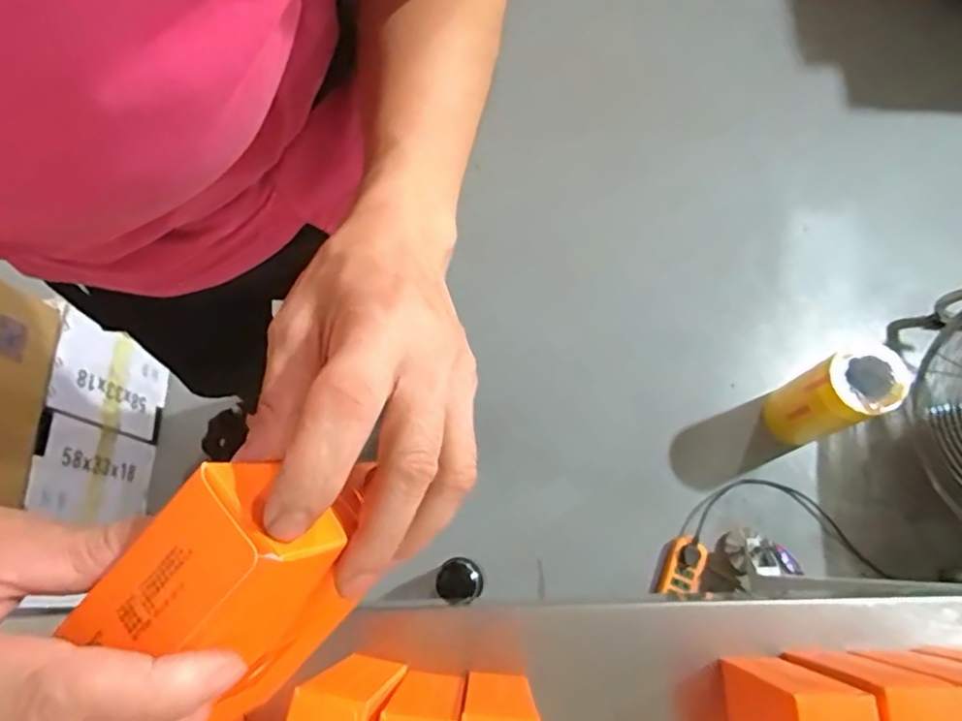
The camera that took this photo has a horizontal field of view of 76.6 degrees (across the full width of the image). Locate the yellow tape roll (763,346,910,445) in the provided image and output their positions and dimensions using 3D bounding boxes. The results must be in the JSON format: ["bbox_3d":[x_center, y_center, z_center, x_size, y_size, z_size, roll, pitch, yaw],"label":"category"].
[{"bbox_3d":[0.607,0.071,1.073,0.113,0.267,0.103,-1,72,2],"label":"yellow tape roll"}]

